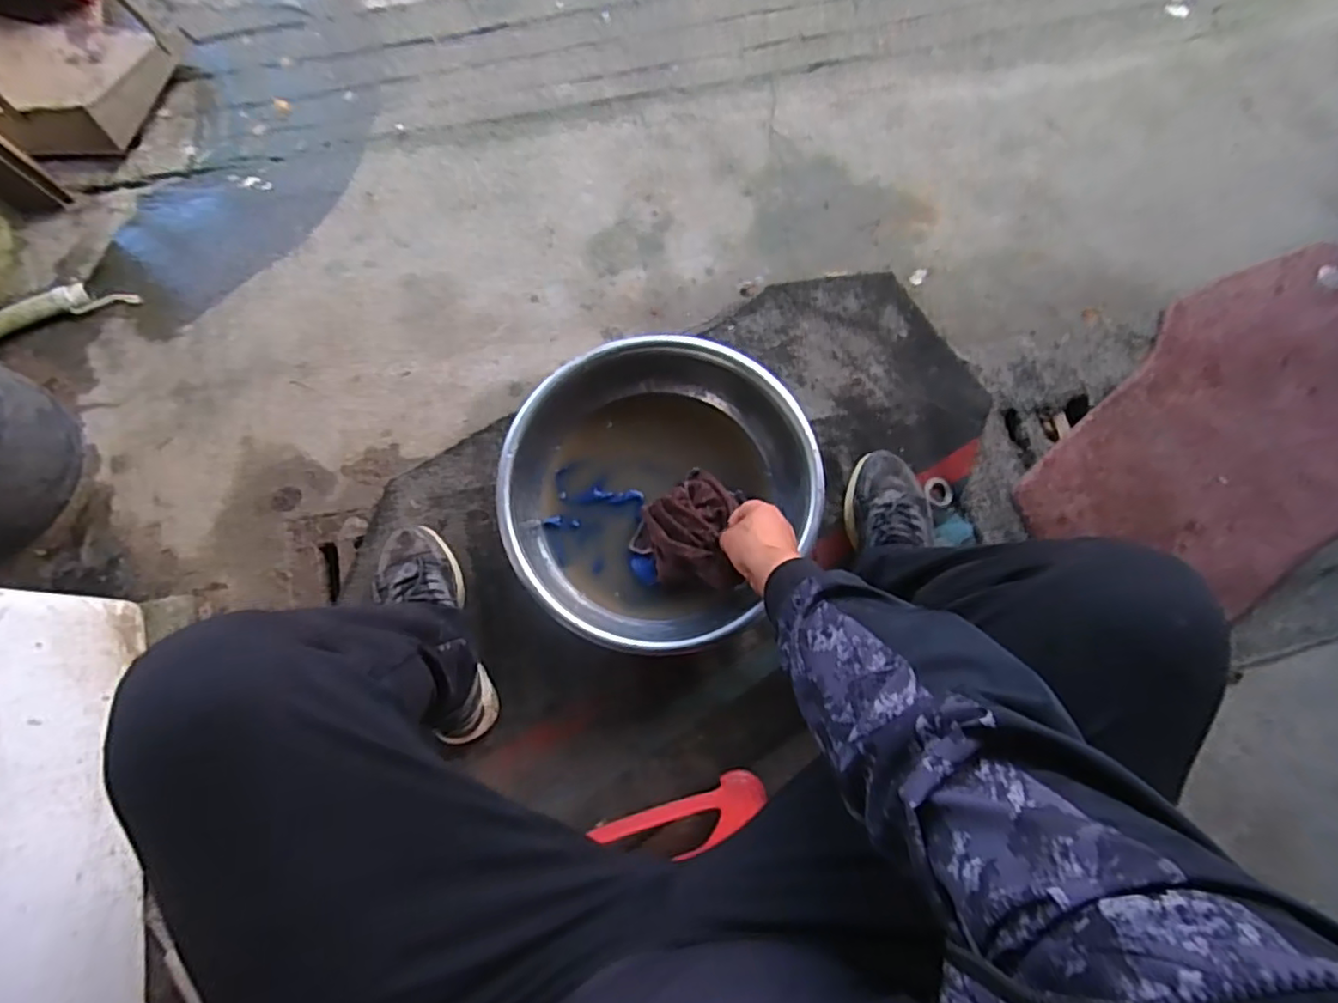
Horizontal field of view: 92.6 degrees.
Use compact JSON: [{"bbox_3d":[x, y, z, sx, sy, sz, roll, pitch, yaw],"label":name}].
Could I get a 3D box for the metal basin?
[{"bbox_3d":[-0.021,-0.013,0.882,0.382,0.138,0.398,0,75,-2],"label":"metal basin"}]

